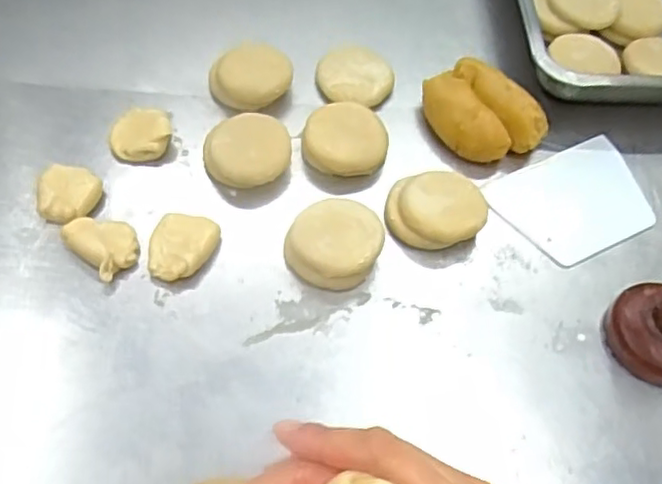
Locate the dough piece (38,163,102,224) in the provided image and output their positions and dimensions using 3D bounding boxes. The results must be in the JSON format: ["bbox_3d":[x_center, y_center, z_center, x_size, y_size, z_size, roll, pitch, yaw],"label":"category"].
[{"bbox_3d":[-0.188,-0.034,0.467,0.040,0.018,0.042,3,58,-3],"label":"dough piece"}]

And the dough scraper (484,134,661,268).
[{"bbox_3d":[0.192,-0.033,0.504,0.119,0.004,0.089,-23,63,-17],"label":"dough scraper"}]

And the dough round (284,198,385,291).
[{"bbox_3d":[0.004,0.000,0.456,0.062,0.028,0.061,2,58,-3],"label":"dough round"}]

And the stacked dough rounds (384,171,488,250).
[{"bbox_3d":[0.077,-0.022,0.479,0.070,0.024,0.056,9,58,1],"label":"stacked dough rounds"}]

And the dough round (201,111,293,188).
[{"bbox_3d":[-0.063,-0.067,0.493,0.063,0.031,0.058,2,58,-3],"label":"dough round"}]

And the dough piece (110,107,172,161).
[{"bbox_3d":[-0.147,-0.085,0.504,0.044,0.019,0.048,-3,58,-6],"label":"dough piece"}]

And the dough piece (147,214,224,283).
[{"bbox_3d":[-0.105,0.005,0.452,0.041,0.017,0.051,20,59,8],"label":"dough piece"}]

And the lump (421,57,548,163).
[{"bbox_3d":[0.121,-0.103,0.524,0.075,0.036,0.096,-38,68,-24],"label":"lump"}]

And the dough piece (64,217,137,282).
[{"bbox_3d":[-0.157,-0.001,0.448,0.051,0.015,0.037,39,63,18],"label":"dough piece"}]

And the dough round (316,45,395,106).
[{"bbox_3d":[0.021,-0.141,0.549,0.063,0.015,0.063,2,58,-3],"label":"dough round"}]

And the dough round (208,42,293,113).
[{"bbox_3d":[-0.064,-0.135,0.535,0.058,0.029,0.059,2,58,-3],"label":"dough round"}]

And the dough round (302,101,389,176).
[{"bbox_3d":[0.011,-0.078,0.504,0.064,0.029,0.057,3,58,-3],"label":"dough round"}]

